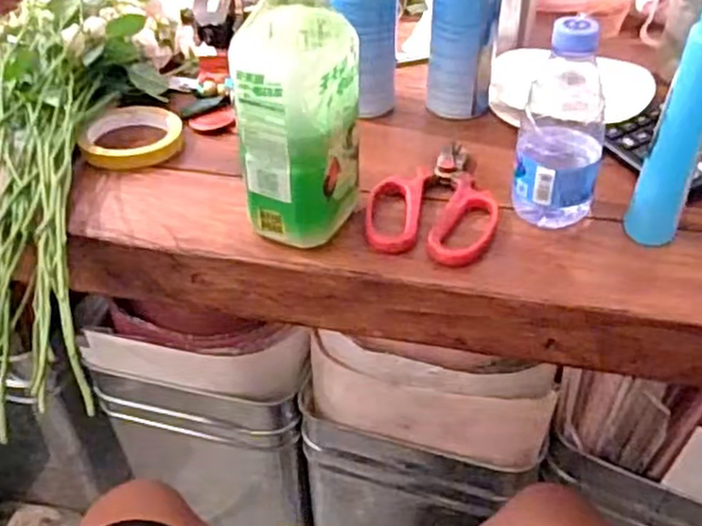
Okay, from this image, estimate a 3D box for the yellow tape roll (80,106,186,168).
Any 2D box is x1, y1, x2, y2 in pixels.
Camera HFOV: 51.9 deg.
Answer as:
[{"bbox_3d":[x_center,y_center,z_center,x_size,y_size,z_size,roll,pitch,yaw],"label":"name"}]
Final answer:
[{"bbox_3d":[-0.211,-0.125,0.696,0.093,0.020,0.097,0,42,0],"label":"yellow tape roll"}]

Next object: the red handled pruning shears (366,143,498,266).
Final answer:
[{"bbox_3d":[0.070,-0.056,0.616,0.104,0.017,0.152,5,42,7],"label":"red handled pruning shears"}]

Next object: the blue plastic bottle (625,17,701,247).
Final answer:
[{"bbox_3d":[0.239,-0.102,0.514,0.036,0.198,0.032,19,46,21],"label":"blue plastic bottle"}]

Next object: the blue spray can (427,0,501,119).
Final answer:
[{"bbox_3d":[0.111,-0.241,0.694,0.063,0.186,0.068,5,42,6],"label":"blue spray can"}]

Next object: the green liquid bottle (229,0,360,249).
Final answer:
[{"bbox_3d":[-0.039,-0.110,0.533,0.071,0.207,0.077,19,46,21],"label":"green liquid bottle"}]

